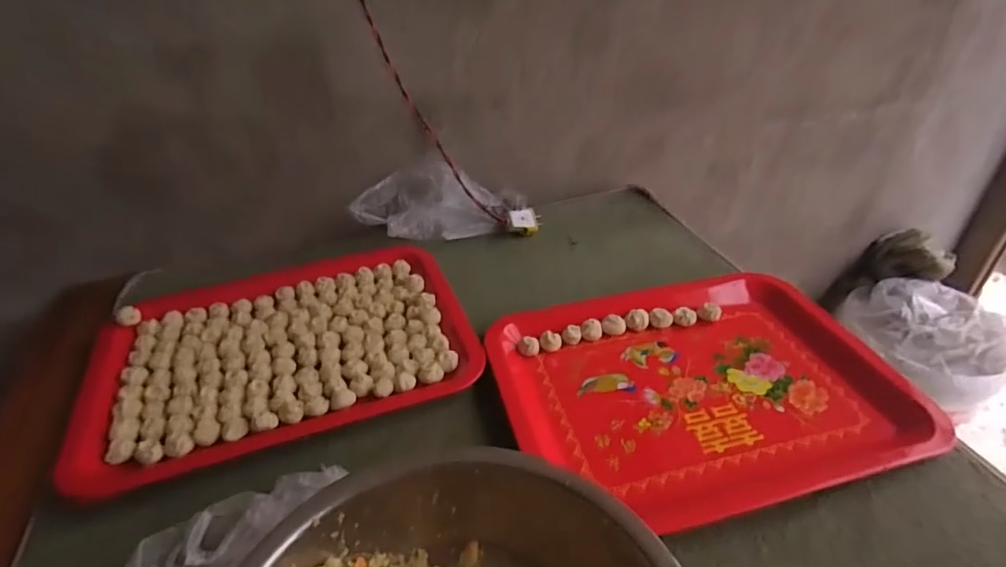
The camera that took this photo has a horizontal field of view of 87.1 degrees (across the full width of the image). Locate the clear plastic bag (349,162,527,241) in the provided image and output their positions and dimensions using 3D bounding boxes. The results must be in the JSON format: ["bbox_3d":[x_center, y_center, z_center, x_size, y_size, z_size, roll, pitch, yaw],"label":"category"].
[{"bbox_3d":[-0.086,-0.113,0.740,0.242,0.090,0.090,-13,38,-15],"label":"clear plastic bag"}]

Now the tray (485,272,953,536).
[{"bbox_3d":[0.186,0.092,0.528,0.368,0.023,0.278,-10,38,-11],"label":"tray"}]

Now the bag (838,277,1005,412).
[{"bbox_3d":[0.857,0.088,1.072,0.234,0.128,0.296,-11,37,-16],"label":"bag"}]

